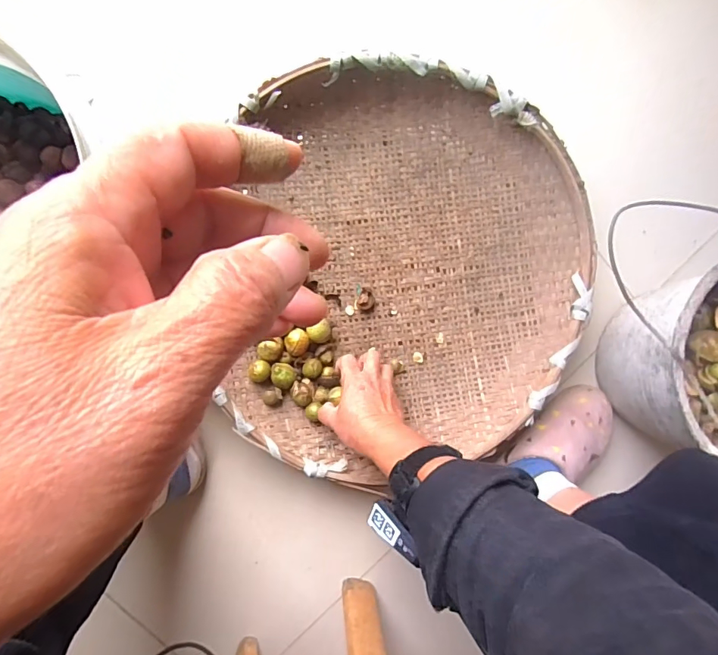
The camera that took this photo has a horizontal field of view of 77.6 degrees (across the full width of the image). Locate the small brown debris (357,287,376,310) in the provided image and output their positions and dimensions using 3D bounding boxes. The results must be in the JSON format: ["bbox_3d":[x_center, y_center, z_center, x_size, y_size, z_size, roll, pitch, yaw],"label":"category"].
[{"bbox_3d":[0.011,-0.038,0.581,0.024,0.011,0.028,5,93,-8],"label":"small brown debris"}]

